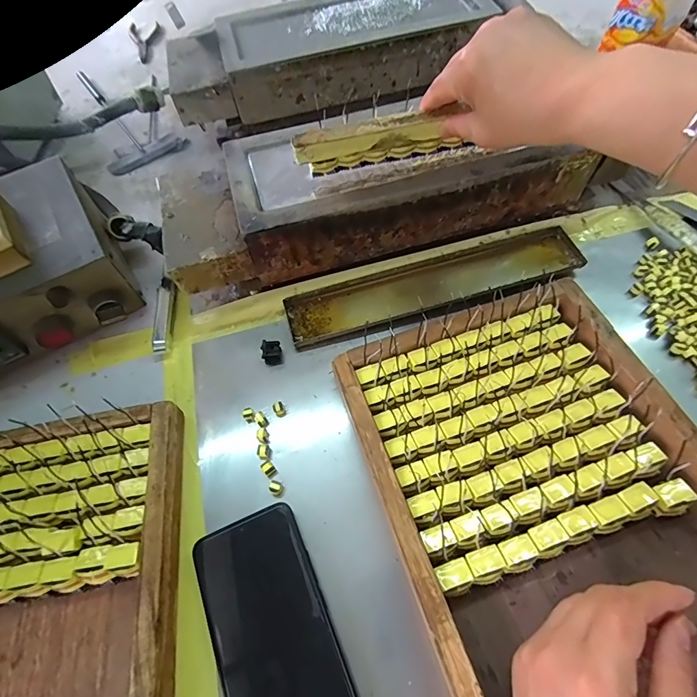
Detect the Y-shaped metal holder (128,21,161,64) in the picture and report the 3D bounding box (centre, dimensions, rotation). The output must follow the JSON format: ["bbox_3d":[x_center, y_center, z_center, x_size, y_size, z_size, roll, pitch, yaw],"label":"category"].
[{"bbox_3d":[-0.337,-0.520,0.685,0.052,0.013,0.117,-23,65,-7],"label":"Y-shaped metal holder"}]

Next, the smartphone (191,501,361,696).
[{"bbox_3d":[-0.048,0.194,0.270,0.077,0.009,0.161,-23,63,-10],"label":"smartphone"}]

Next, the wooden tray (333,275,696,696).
[{"bbox_3d":[0.151,0.122,0.283,0.230,0.040,0.351,-19,62,-8],"label":"wooden tray"}]

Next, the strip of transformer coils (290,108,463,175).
[{"bbox_3d":[0.025,-0.168,0.332,0.136,0.050,0.009,-12,84,-2],"label":"strip of transformer coils"}]

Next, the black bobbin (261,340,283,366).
[{"bbox_3d":[-0.072,0.003,0.383,0.017,0.017,0.019,-5,61,-1],"label":"black bobbin"}]

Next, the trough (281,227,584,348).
[{"bbox_3d":[0.085,-0.065,0.413,0.296,0.020,0.060,-15,62,-6],"label":"trough"}]

